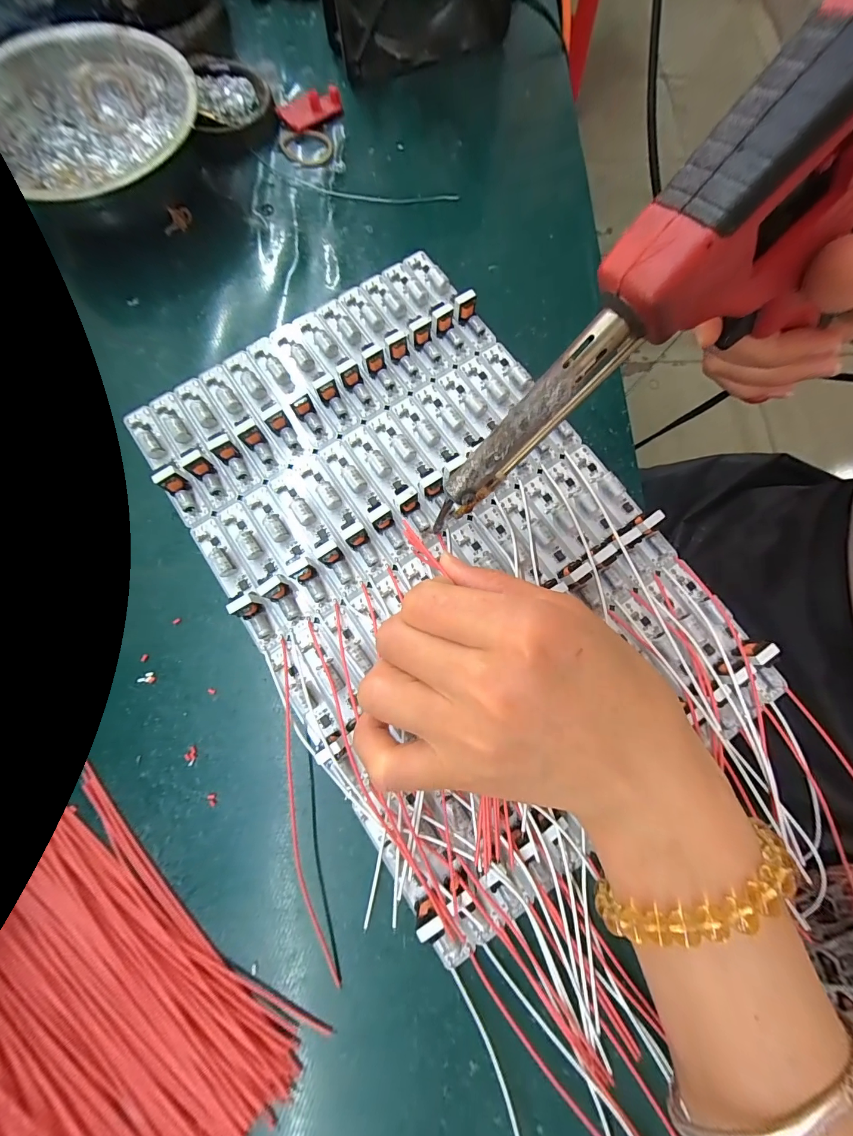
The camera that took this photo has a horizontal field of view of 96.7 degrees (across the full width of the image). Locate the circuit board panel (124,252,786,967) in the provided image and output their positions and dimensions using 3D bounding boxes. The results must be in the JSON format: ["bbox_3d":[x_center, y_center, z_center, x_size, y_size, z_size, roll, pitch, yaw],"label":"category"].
[{"bbox_3d":[0.002,-0.019,0.186,0.206,0.016,0.289,-37,81,-8],"label":"circuit board panel"}]

